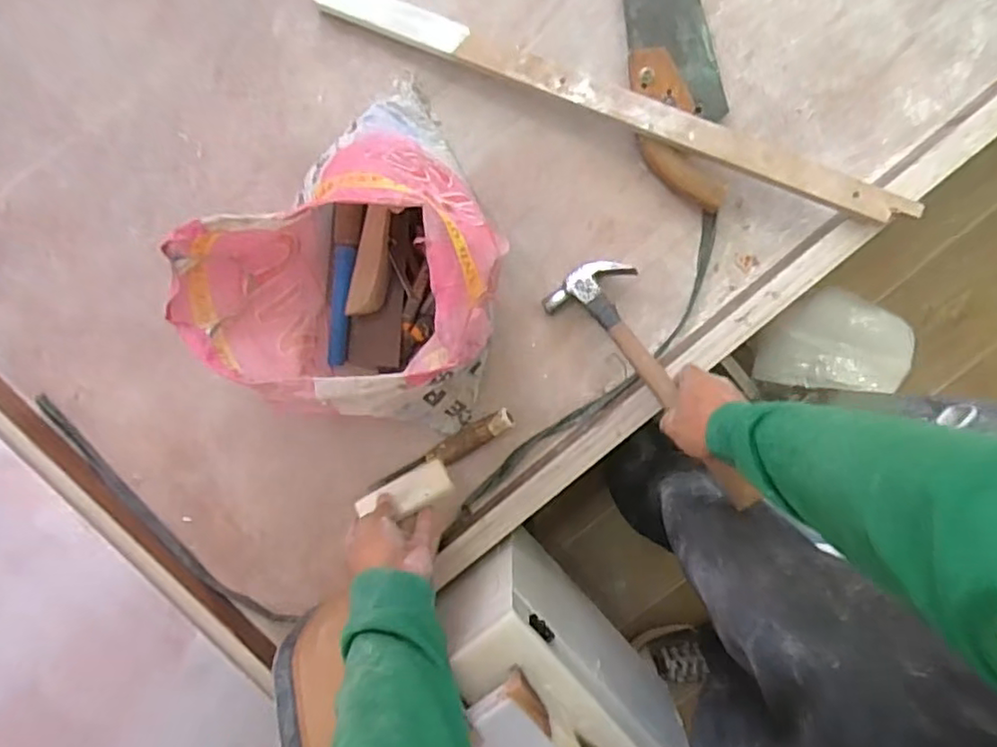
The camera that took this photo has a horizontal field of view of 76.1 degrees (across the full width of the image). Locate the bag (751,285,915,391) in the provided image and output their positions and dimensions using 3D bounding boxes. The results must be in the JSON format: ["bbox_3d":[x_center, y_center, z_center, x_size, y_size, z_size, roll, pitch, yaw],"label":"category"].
[{"bbox_3d":[0.484,-0.047,0.907,0.191,0.066,0.135,2,101,1],"label":"bag"}]

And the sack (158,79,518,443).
[{"bbox_3d":[-0.135,-0.127,0.633,0.310,0.259,0.327,24,100,-3],"label":"sack"}]

